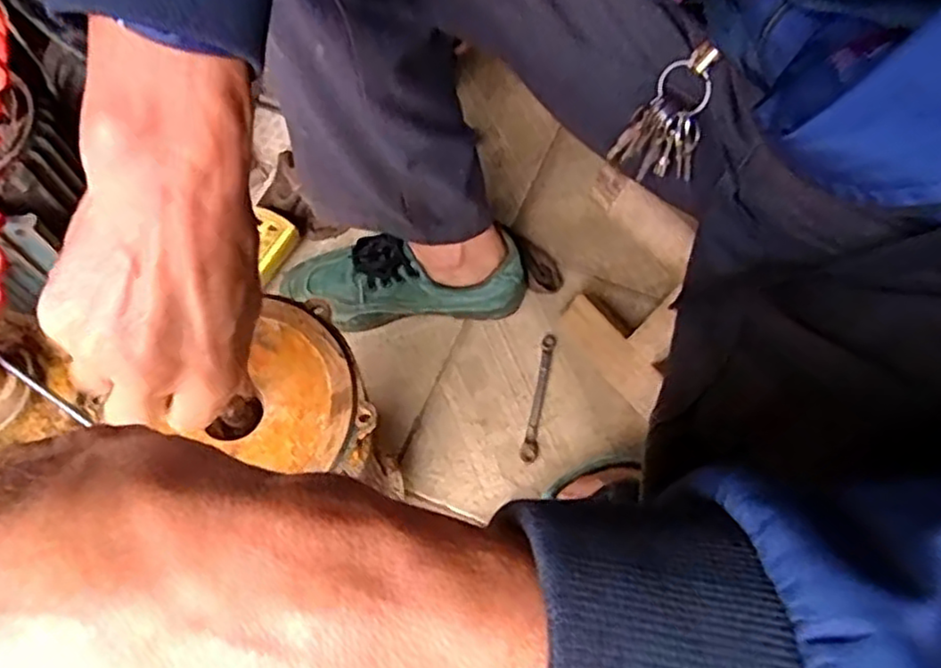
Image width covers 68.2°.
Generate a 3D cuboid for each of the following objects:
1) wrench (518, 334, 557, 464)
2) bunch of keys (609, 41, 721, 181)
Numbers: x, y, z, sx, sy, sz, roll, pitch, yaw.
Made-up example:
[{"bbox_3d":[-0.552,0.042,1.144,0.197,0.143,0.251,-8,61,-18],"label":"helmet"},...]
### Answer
[{"bbox_3d":[0.072,0.065,0.725,0.018,0.011,0.144,11,63,7],"label":"wrench"},{"bbox_3d":[0.128,-0.145,0.465,0.052,0.092,0.034,6,65,3],"label":"bunch of keys"}]

